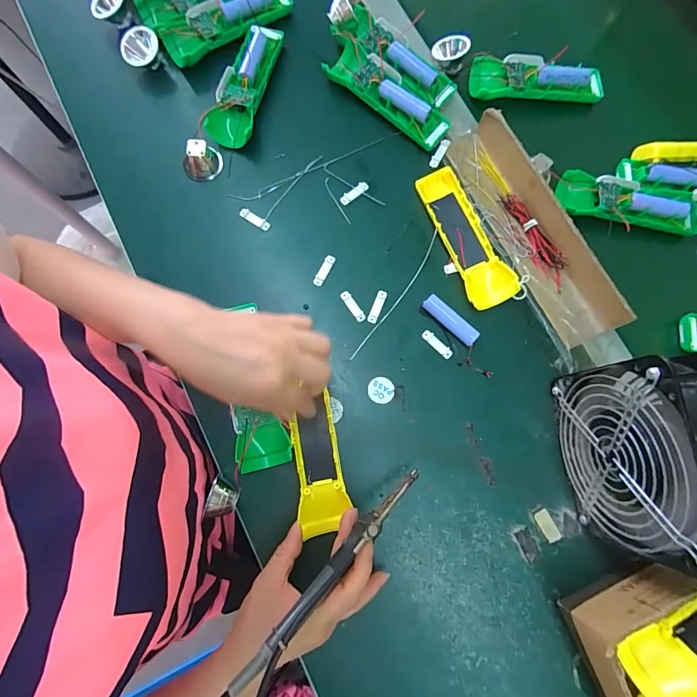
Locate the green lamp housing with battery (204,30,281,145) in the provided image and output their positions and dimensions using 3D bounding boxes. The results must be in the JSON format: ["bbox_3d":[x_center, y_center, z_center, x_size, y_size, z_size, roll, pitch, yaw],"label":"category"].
[{"bbox_3d":[-0.121,-0.316,0.461,0.054,0.044,0.164,12,78,1],"label":"green lamp housing with battery"}]

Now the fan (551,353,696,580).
[{"bbox_3d":[0.245,0.088,0.320,0.061,0.149,0.146,-5,79,-2],"label":"fan"}]

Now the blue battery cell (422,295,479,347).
[{"bbox_3d":[0.109,-0.031,0.406,0.066,0.018,0.018,44,81,7],"label":"blue battery cell"}]

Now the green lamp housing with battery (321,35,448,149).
[{"bbox_3d":[0.046,-0.307,0.454,0.171,0.029,0.049,41,81,7],"label":"green lamp housing with battery"}]

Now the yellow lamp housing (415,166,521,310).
[{"bbox_3d":[0.126,-0.123,0.424,0.049,0.023,0.164,-23,80,-6],"label":"yellow lamp housing"}]

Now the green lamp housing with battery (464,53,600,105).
[{"bbox_3d":[0.233,-0.331,0.472,0.165,0.021,0.052,2,78,-1],"label":"green lamp housing with battery"}]

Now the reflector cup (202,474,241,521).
[{"bbox_3d":[-0.115,0.140,0.359,0.024,0.028,0.036,13,78,2],"label":"reflector cup"}]

